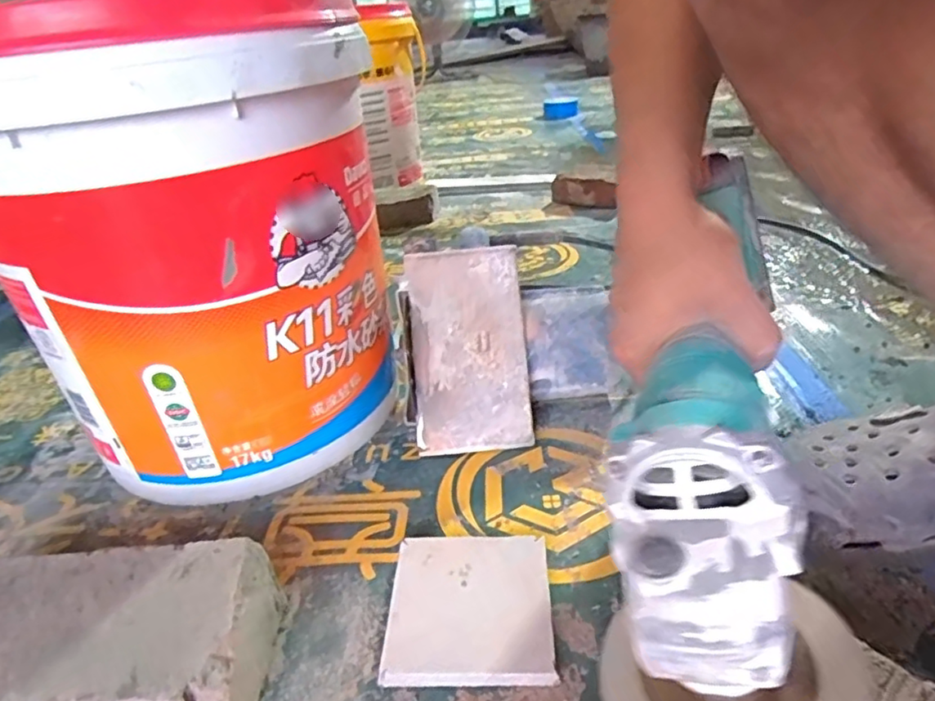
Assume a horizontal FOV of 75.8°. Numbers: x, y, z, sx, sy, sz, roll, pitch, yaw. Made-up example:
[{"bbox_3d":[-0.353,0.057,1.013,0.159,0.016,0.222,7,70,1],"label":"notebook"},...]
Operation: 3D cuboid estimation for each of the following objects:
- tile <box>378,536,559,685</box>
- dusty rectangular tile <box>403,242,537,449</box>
[{"bbox_3d":[0.002,0.157,0.372,0.096,0.011,0.098,-3,30,5],"label":"tile"},{"bbox_3d":[0.001,-0.002,0.509,0.093,0.168,0.004,-5,-6,0],"label":"dusty rectangular tile"}]

